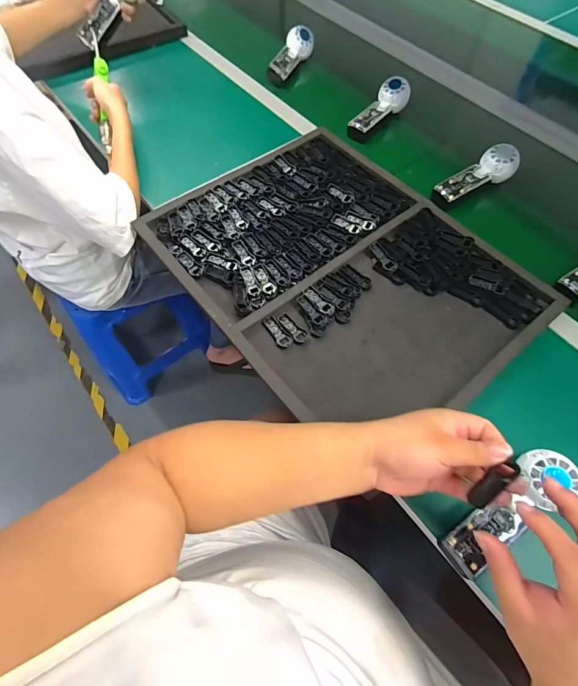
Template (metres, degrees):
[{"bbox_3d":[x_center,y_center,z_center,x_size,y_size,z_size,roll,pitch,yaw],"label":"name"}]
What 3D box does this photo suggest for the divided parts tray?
[{"bbox_3d":[0.075,-0.121,0.567,0.411,0.034,0.546,-37,69,-19],"label":"divided parts tray"}]

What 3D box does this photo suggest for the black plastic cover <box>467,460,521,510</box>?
[{"bbox_3d":[0.184,0.128,0.319,0.016,0.013,0.053,40,110,18],"label":"black plastic cover"}]

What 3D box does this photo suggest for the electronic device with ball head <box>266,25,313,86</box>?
[{"bbox_3d":[0.003,-0.657,0.815,0.057,0.055,0.167,21,64,10],"label":"electronic device with ball head"}]

